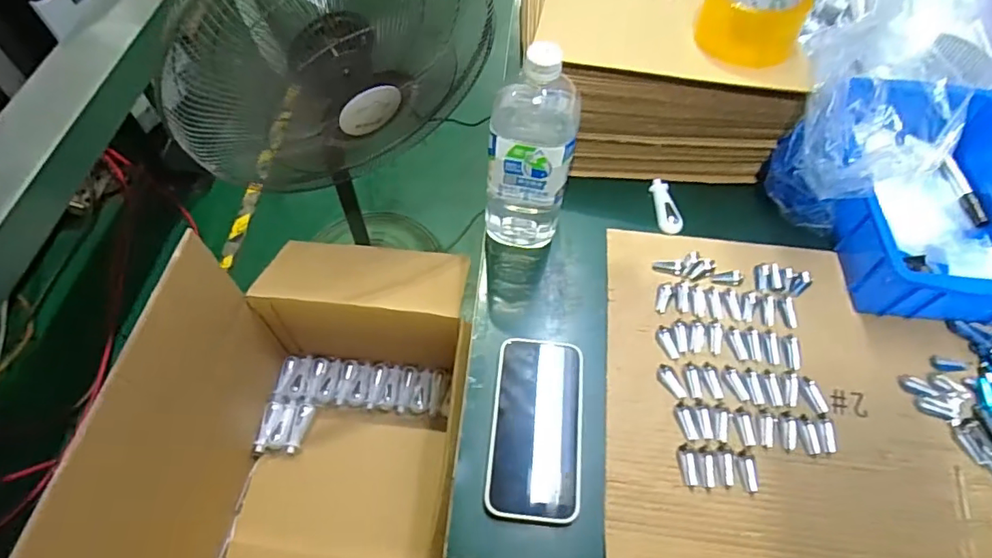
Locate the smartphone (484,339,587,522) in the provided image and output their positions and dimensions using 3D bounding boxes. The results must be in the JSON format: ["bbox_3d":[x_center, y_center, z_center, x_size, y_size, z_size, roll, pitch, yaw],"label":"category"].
[{"bbox_3d":[0.037,0.133,0.495,0.082,0.010,0.161,1,61,10],"label":"smartphone"}]

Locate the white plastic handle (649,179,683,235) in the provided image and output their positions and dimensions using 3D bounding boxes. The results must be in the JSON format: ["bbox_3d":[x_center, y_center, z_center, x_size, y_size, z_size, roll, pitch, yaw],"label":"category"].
[{"bbox_3d":[0.205,-0.088,0.651,0.026,0.012,0.078,-3,59,-4],"label":"white plastic handle"}]

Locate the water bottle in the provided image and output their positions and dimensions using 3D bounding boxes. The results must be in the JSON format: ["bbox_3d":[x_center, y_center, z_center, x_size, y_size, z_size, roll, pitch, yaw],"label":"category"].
[{"bbox_3d":[0.035,-0.127,0.539,0.084,0.227,0.089,3,59,0],"label":"water bottle"}]

